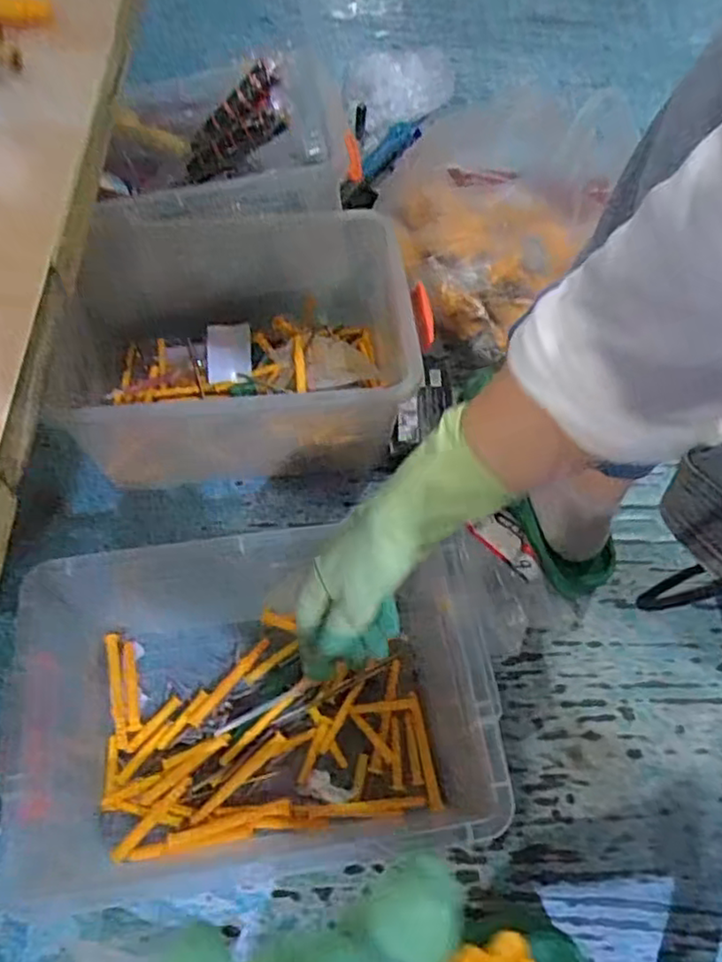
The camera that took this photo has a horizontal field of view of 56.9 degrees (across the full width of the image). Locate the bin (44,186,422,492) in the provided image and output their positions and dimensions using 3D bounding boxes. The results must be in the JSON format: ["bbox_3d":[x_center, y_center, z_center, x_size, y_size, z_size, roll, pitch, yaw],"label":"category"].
[{"bbox_3d":[-0.121,-0.137,0.681,0.340,0.159,0.238,-5,63,-6],"label":"bin"}]

